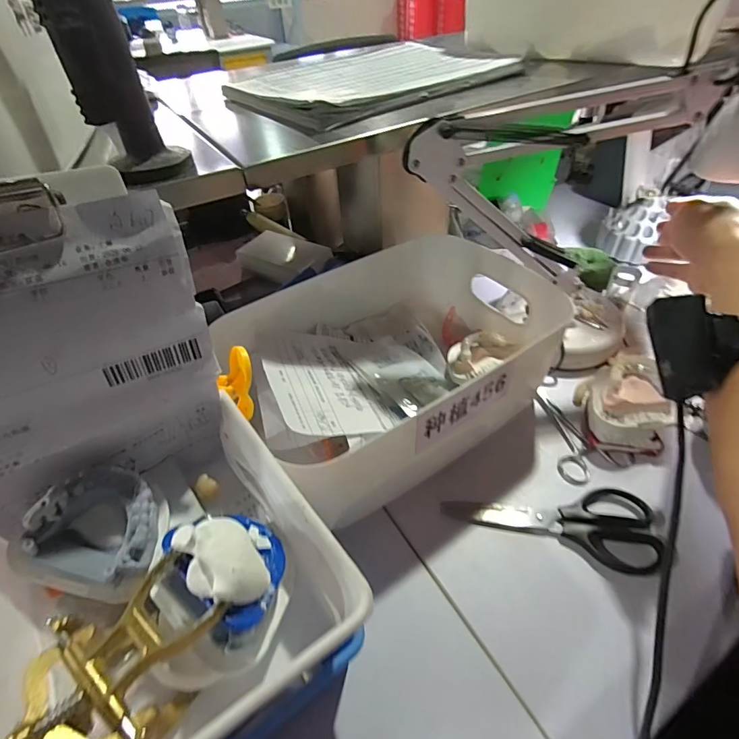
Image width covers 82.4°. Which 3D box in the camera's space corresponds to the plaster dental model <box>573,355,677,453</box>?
[{"bbox_3d":[0.244,0.030,0.399,0.075,0.059,0.081,9,48,13],"label":"plaster dental model"}]

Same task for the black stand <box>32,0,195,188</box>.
[{"bbox_3d":[-0.164,-0.202,0.270,0.062,0.142,0.055,-22,49,-16],"label":"black stand"}]

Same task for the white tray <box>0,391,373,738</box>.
[{"bbox_3d":[-0.108,0.106,0.229,0.154,0.074,0.176,-29,51,-22],"label":"white tray"}]

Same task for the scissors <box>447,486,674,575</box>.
[{"bbox_3d":[0.152,0.116,0.353,0.164,0.012,0.064,14,49,17],"label":"scissors"}]

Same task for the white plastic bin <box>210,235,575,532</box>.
[{"bbox_3d":[0.031,-0.012,0.415,0.293,0.106,0.207,-27,51,-20],"label":"white plastic bin"}]

